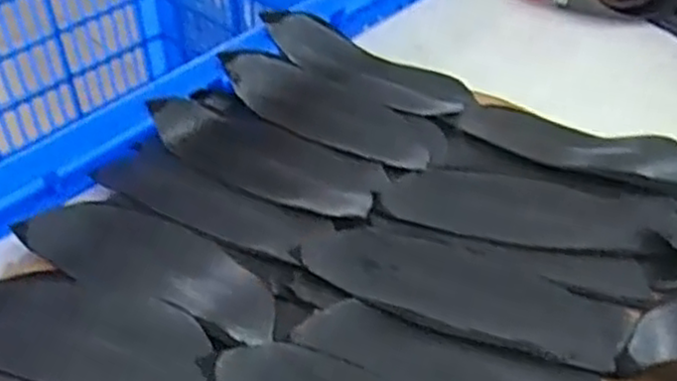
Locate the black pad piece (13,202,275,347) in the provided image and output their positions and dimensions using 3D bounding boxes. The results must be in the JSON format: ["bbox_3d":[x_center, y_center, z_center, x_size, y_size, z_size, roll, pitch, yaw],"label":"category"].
[{"bbox_3d":[-0.083,0.031,0.333,0.130,0.009,0.045,20,46,19],"label":"black pad piece"}]

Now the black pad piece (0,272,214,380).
[{"bbox_3d":[-0.112,0.058,0.309,0.129,0.017,0.048,10,41,12],"label":"black pad piece"}]

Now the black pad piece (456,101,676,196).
[{"bbox_3d":[0.131,-0.026,0.400,0.128,0.009,0.046,18,46,17],"label":"black pad piece"}]

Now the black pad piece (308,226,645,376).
[{"bbox_3d":[0.056,0.044,0.324,0.139,0.009,0.045,18,46,17],"label":"black pad piece"}]

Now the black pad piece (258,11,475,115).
[{"bbox_3d":[0.017,-0.078,0.447,0.132,0.013,0.051,26,45,11],"label":"black pad piece"}]

